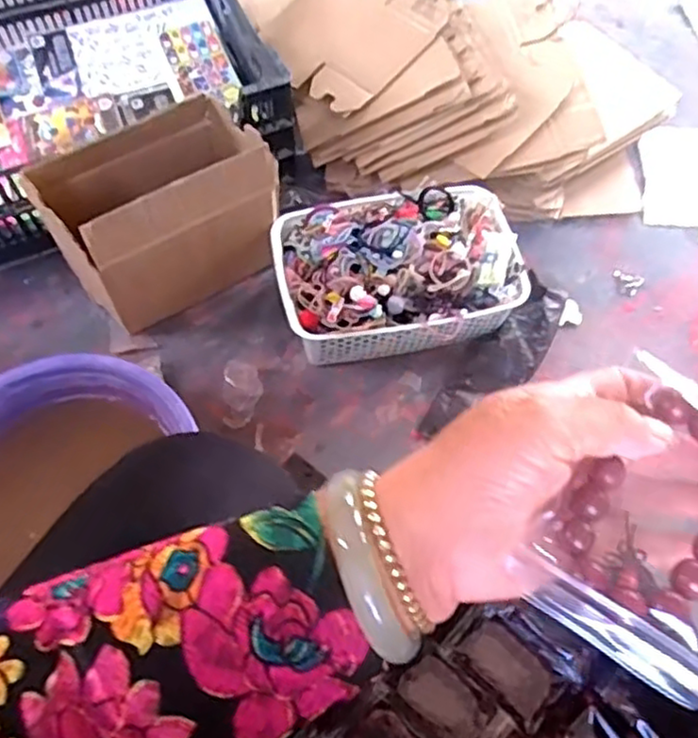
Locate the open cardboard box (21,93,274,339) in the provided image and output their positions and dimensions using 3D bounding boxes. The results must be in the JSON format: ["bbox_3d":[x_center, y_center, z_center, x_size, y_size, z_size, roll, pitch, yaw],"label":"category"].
[{"bbox_3d":[-0.226,-0.185,0.849,0.247,0.220,0.146,-28,67,-17],"label":"open cardboard box"}]

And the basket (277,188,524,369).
[{"bbox_3d":[0.058,-0.132,0.876,0.291,0.104,0.199,-10,64,-7],"label":"basket"}]

